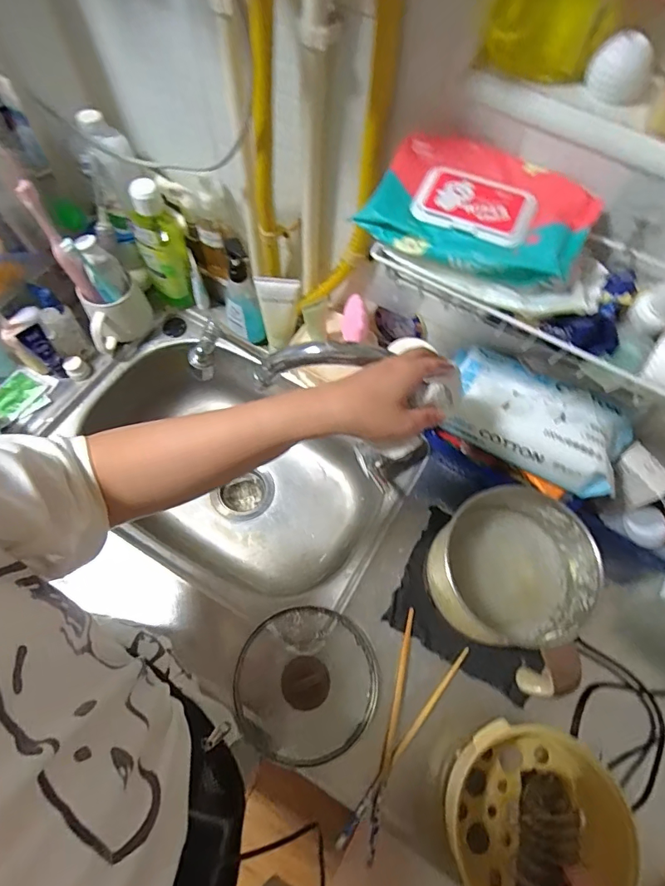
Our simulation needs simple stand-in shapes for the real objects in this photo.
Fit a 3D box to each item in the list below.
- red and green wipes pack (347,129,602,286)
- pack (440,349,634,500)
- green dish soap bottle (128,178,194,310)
[{"bbox_3d":[0.124,-0.197,0.395,0.170,0.037,0.118,30,69,10],"label":"red and green wipes pack"},{"bbox_3d":[0.235,-0.031,0.549,0.224,0.064,0.114,34,69,12],"label":"pack"},{"bbox_3d":[-0.252,-0.286,0.695,0.068,0.195,0.051,-13,68,-8],"label":"green dish soap bottle"}]

